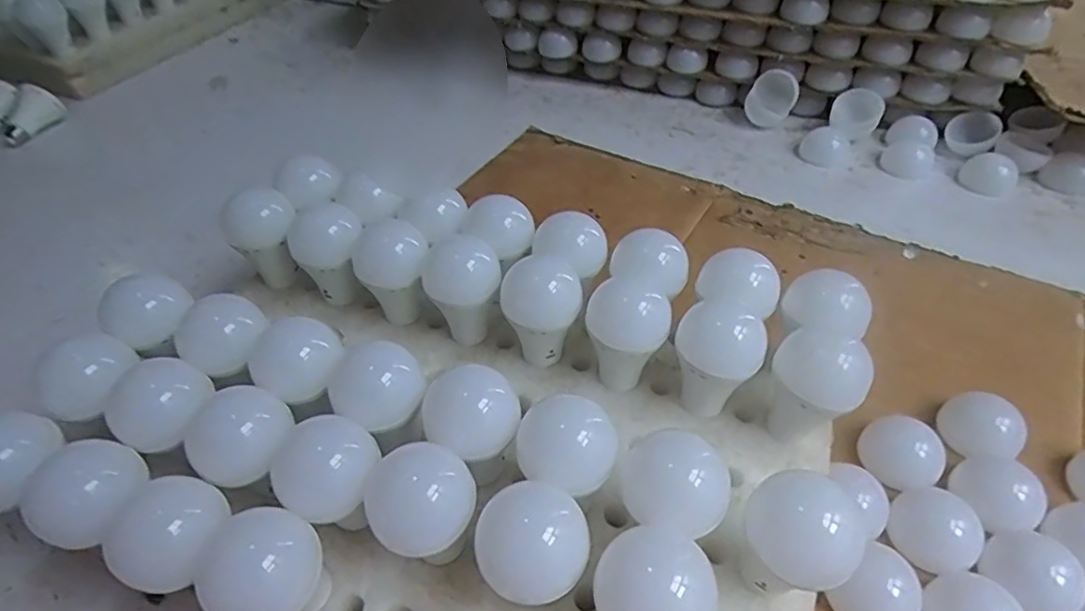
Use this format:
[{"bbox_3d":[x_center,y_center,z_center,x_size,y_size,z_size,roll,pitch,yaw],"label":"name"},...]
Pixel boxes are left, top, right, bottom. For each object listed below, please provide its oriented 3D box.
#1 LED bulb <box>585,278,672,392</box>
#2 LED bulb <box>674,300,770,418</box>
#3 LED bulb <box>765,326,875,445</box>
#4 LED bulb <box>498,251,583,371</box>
[{"bbox_3d":[0.067,0.030,0.514,0.067,0.093,0.056,7,45,9],"label":"LED bulb"},{"bbox_3d":[0.134,0.045,0.495,0.066,0.086,0.061,-1,45,1],"label":"LED bulb"},{"bbox_3d":[0.203,0.066,0.478,0.065,0.090,0.063,14,47,15],"label":"LED bulb"},{"bbox_3d":[-0.001,0.010,0.532,0.066,0.097,0.059,0,45,2],"label":"LED bulb"}]

